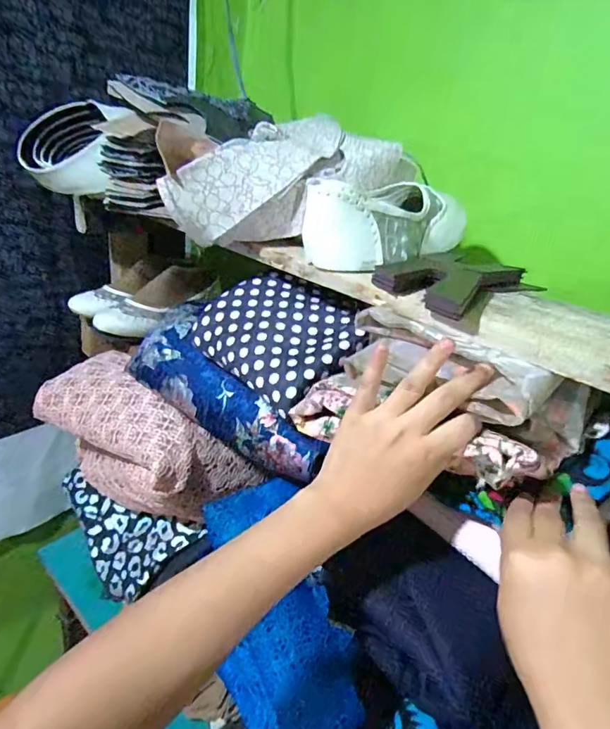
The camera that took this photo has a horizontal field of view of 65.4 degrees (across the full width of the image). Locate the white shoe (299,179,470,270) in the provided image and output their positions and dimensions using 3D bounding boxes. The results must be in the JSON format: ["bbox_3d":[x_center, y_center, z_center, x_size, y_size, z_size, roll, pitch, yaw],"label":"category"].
[{"bbox_3d":[0.096,-0.151,0.516,0.081,0.073,0.219,25,30,32],"label":"white shoe"}]

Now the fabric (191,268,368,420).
[{"bbox_3d":[-0.018,-0.035,0.509,0.139,0.077,0.163,-16,34,-41],"label":"fabric"}]

